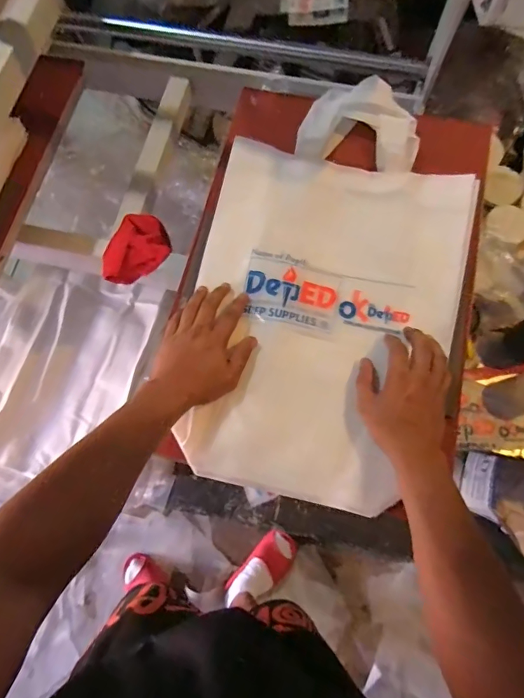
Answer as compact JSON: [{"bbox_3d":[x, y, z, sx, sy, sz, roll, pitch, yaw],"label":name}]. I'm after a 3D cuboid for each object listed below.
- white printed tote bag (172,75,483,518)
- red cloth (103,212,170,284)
[{"bbox_3d":[0.097,-0.107,0.580,0.349,0.035,0.596,12,77,5],"label":"white printed tote bag"},{"bbox_3d":[-0.212,-0.171,0.737,0.094,0.066,0.137,21,75,8],"label":"red cloth"}]

